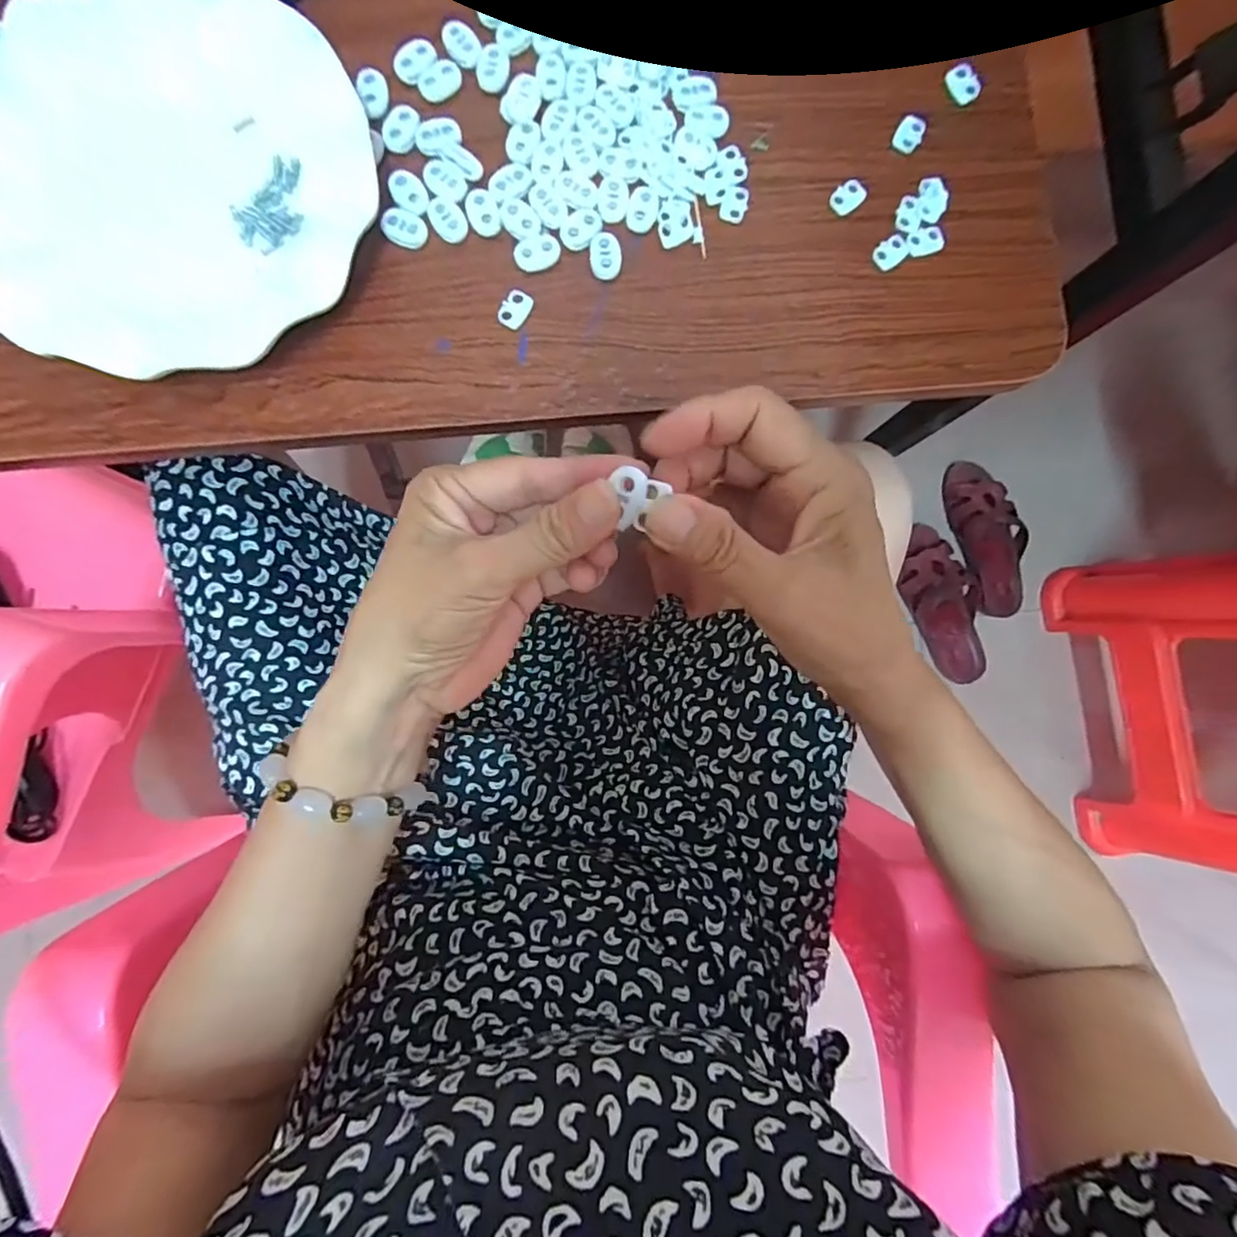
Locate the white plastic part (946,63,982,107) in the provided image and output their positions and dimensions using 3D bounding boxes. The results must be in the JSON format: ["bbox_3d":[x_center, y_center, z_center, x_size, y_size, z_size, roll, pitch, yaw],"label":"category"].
[{"bbox_3d":[0.182,-0.282,0.317,0.014,0.004,0.020,-27,89,-5],"label":"white plastic part"}]

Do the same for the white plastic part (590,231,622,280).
[{"bbox_3d":[-0.006,-0.182,0.301,0.015,0.004,0.023,0,87,-4],"label":"white plastic part"}]

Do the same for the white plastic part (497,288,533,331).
[{"bbox_3d":[-0.051,-0.154,0.299,0.013,0.004,0.019,30,86,-2],"label":"white plastic part"}]

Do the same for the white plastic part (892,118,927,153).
[{"bbox_3d":[0.153,-0.254,0.314,0.014,0.004,0.020,27,86,-2],"label":"white plastic part"}]

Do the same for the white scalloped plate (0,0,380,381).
[{"bbox_3d":[-0.212,-0.207,0.281,0.183,0.018,0.180,0,87,-4],"label":"white scalloped plate"}]

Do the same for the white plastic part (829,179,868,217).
[{"bbox_3d":[0.120,-0.219,0.311,0.019,0.004,0.014,-41,91,-5],"label":"white plastic part"}]

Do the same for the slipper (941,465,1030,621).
[{"bbox_3d":[0.513,-0.114,0.824,0.085,0.047,0.218,-12,88,-4],"label":"slipper"}]

